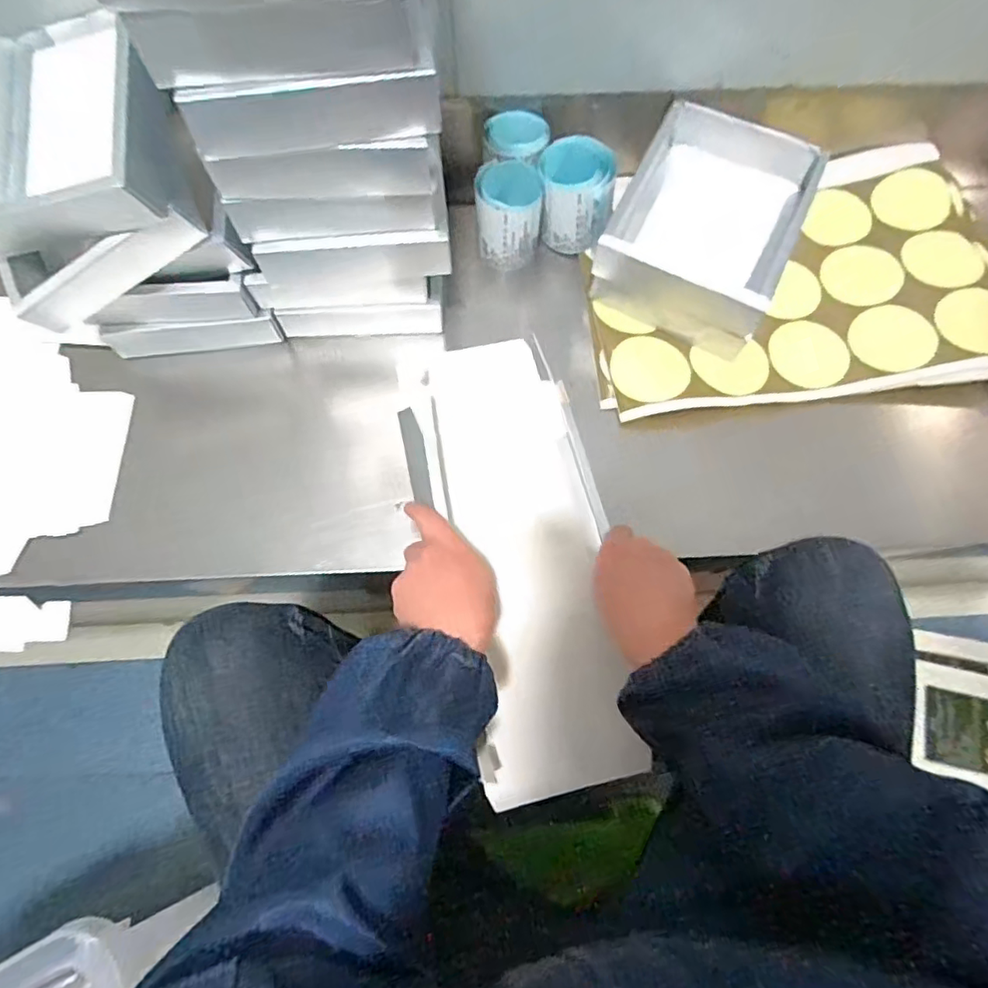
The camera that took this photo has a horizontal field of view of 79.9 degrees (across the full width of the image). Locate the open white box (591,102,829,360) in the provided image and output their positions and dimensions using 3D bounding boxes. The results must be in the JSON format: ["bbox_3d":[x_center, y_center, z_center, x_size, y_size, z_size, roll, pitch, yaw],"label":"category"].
[{"bbox_3d":[0.214,-0.273,0.597,0.163,0.077,0.223,24,72,7],"label":"open white box"}]

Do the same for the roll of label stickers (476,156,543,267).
[{"bbox_3d":[0.016,-0.286,0.606,0.065,0.077,0.064,0,70,-1],"label":"roll of label stickers"}]

